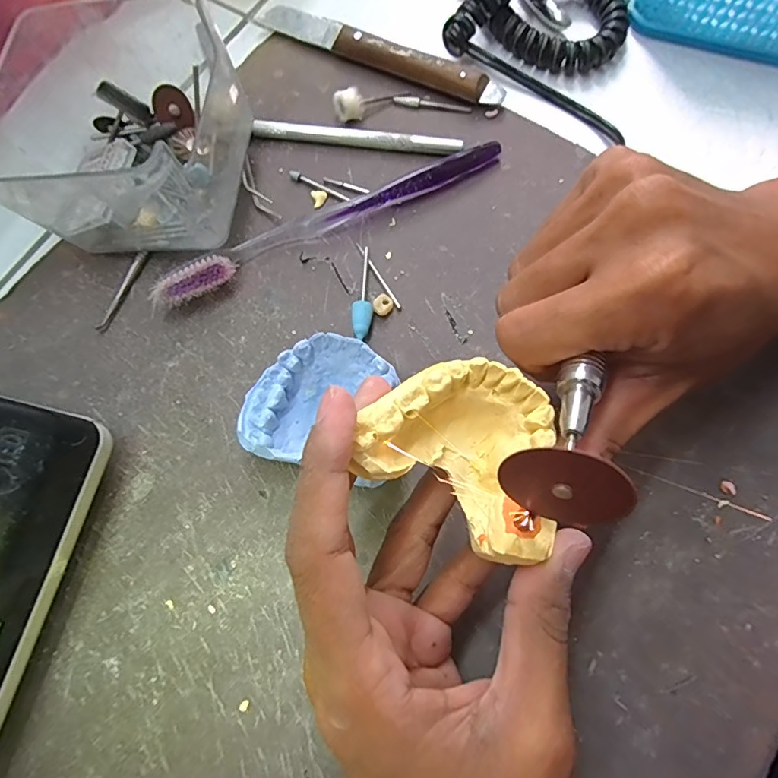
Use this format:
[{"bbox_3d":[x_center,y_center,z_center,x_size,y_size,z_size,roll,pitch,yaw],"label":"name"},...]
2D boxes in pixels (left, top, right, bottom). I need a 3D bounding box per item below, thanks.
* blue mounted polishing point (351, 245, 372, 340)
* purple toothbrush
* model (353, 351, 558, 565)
[{"bbox_3d":[-0.013,-0.048,0.235,0.009,0.009,0.050,-2,75,0],"label":"blue mounted polishing point"},{"bbox_3d":[-0.027,-0.089,0.242,0.187,0.017,0.019,-28,77,-7],"label":"purple toothbrush"},{"bbox_3d":[0.026,0.018,0.149,0.063,0.022,0.051,31,77,8],"label":"model"}]

